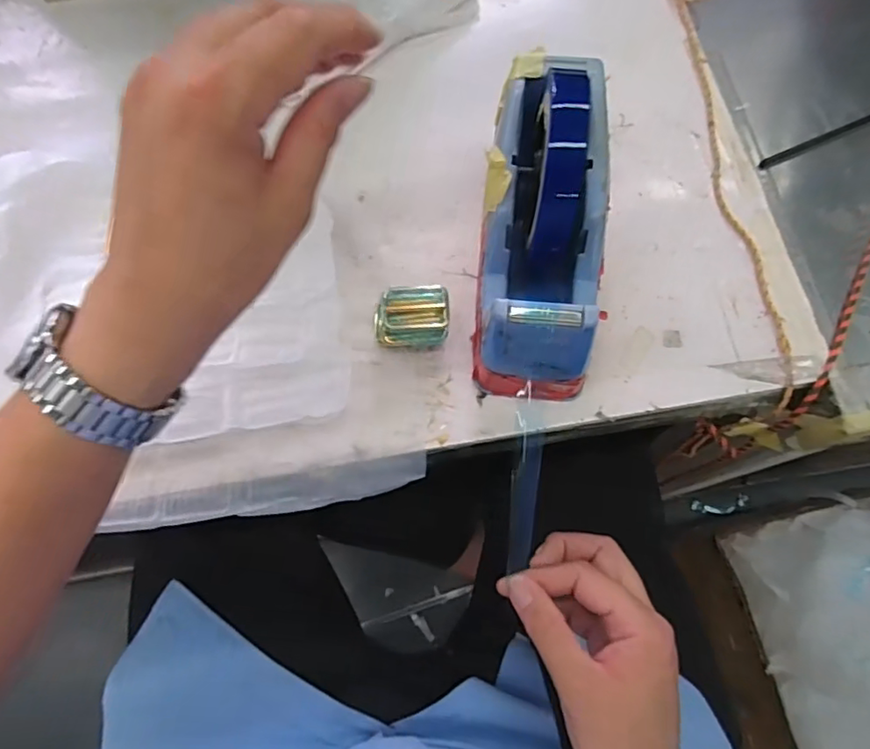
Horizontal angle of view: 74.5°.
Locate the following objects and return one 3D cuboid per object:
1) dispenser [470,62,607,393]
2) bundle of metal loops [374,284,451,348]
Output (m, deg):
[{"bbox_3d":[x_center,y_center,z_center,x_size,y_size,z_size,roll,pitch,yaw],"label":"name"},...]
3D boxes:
[{"bbox_3d":[0.070,-0.090,0.363,0.077,0.102,0.196,3,72,3],"label":"dispenser"},{"bbox_3d":[-0.016,-0.038,0.387,0.051,0.032,0.035,-4,72,1],"label":"bundle of metal loops"}]

